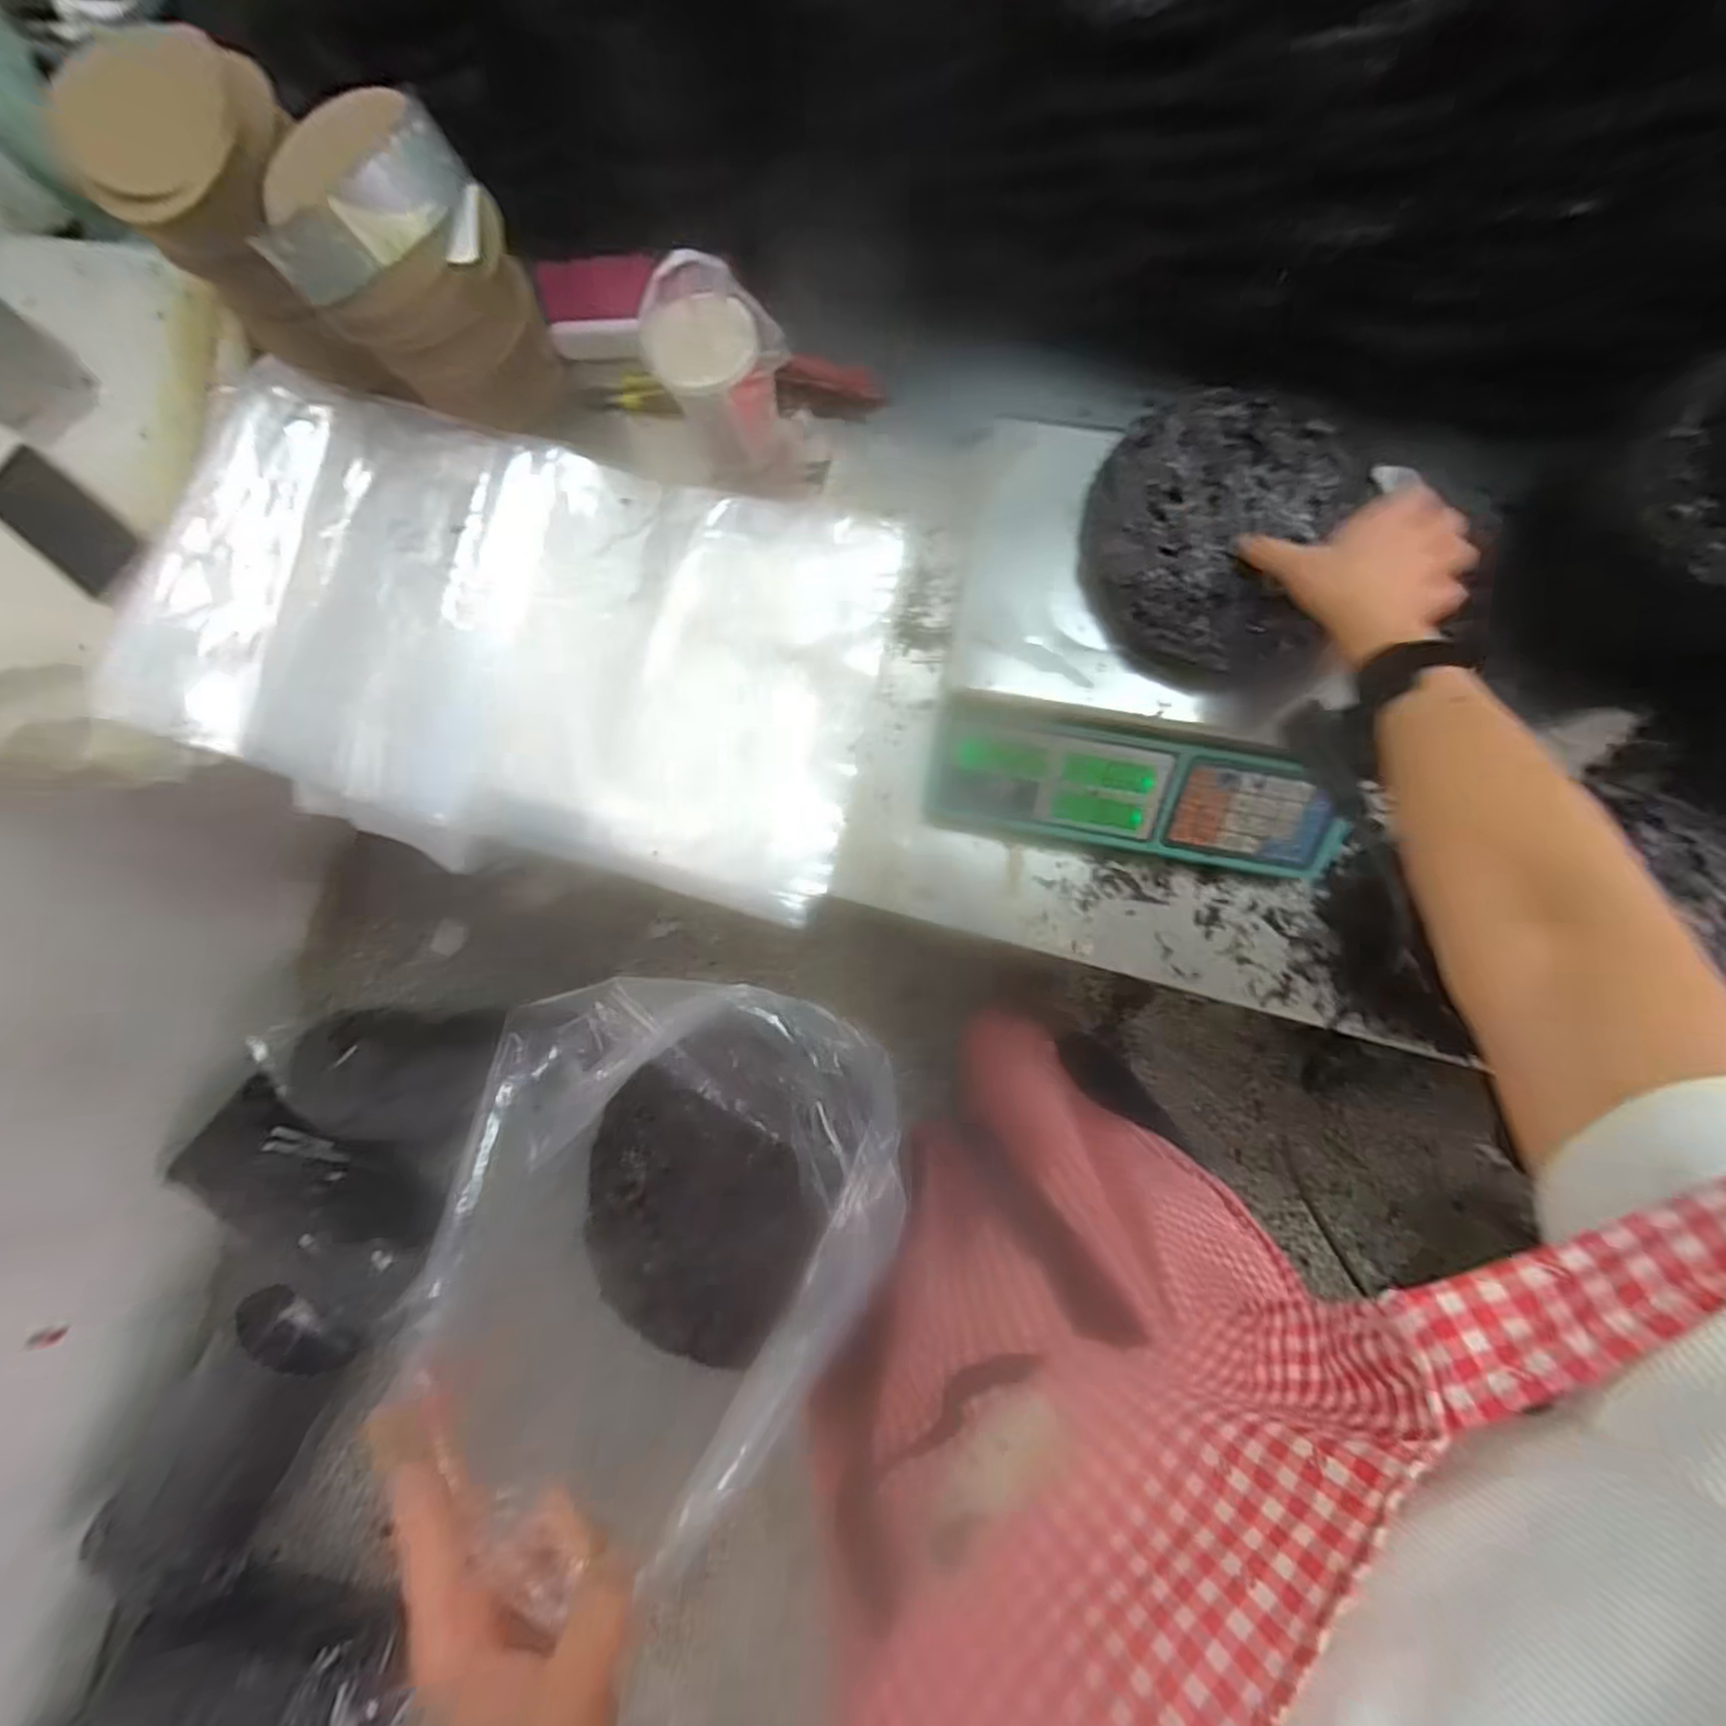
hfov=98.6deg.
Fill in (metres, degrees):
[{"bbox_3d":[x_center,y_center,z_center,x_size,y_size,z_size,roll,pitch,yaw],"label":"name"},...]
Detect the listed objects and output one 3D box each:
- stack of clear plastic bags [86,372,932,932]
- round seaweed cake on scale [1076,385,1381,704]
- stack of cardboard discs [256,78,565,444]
[{"bbox_3d":[-0.338,-0.206,0.713,0.692,0.047,0.391,14,86,6],"label":"stack of clear plastic bags"},{"bbox_3d":[0.254,-0.236,0.542,0.178,0.030,0.205,16,87,6],"label":"round seaweed cake on scale"},{"bbox_3d":[-0.378,-0.498,0.638,0.152,0.222,0.136,-1,85,5],"label":"stack of cardboard discs"}]

